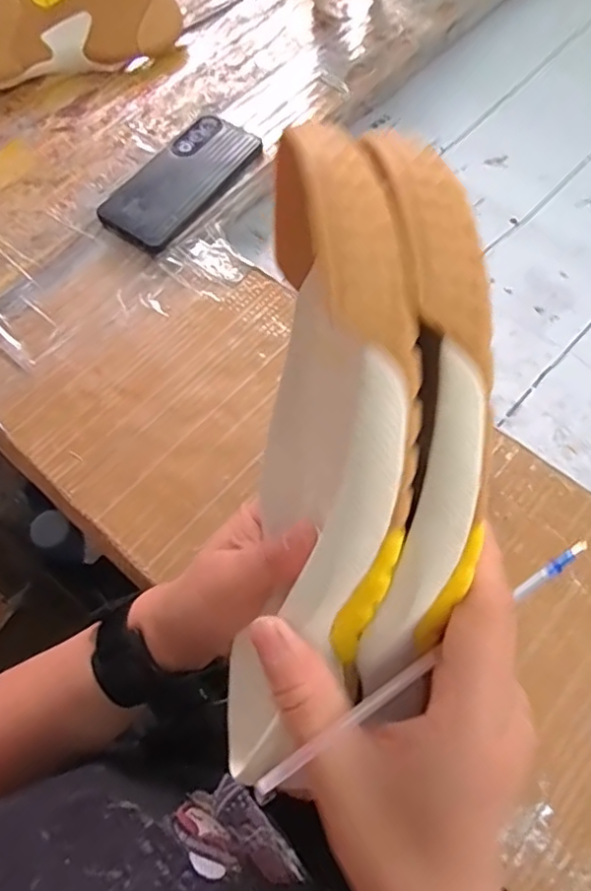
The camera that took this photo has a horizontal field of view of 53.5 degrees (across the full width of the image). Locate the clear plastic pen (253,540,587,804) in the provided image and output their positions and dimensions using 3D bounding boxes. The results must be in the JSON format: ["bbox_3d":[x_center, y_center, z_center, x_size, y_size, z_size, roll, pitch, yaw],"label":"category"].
[{"bbox_3d":[0.042,0.066,0.180,0.127,0.004,0.006,-32,69,-13],"label":"clear plastic pen"}]

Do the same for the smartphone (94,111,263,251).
[{"bbox_3d":[-0.109,-0.255,0.563,0.079,0.009,0.158,39,77,13],"label":"smartphone"}]

